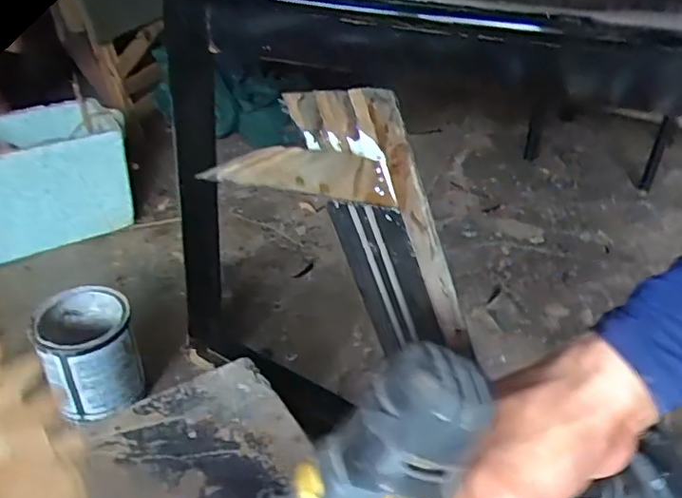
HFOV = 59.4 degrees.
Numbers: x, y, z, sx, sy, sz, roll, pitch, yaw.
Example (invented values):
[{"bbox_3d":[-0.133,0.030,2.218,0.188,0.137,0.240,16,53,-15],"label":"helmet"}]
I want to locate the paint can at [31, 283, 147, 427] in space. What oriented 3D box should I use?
[{"bbox_3d":[-0.460,0.189,1.100,0.160,0.155,0.174,-11,35,-18],"label":"paint can"}]

